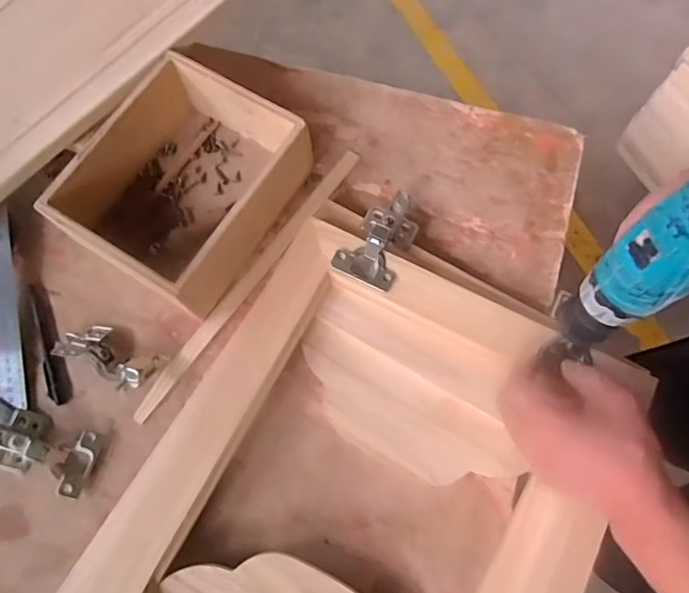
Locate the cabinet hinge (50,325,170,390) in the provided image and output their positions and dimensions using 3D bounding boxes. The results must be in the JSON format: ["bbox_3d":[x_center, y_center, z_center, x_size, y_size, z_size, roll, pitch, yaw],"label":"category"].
[{"bbox_3d":[-0.228,0.056,0.512,0.102,0.036,0.046,25,75,9],"label":"cabinet hinge"}]

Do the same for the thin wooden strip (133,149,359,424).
[{"bbox_3d":[-0.095,-0.021,0.553,0.021,0.012,0.351,36,77,12],"label":"thin wooden strip"}]

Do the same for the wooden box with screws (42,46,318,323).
[{"bbox_3d":[-0.158,-0.115,0.539,0.188,0.085,0.213,27,75,10],"label":"wooden box with screws"}]

